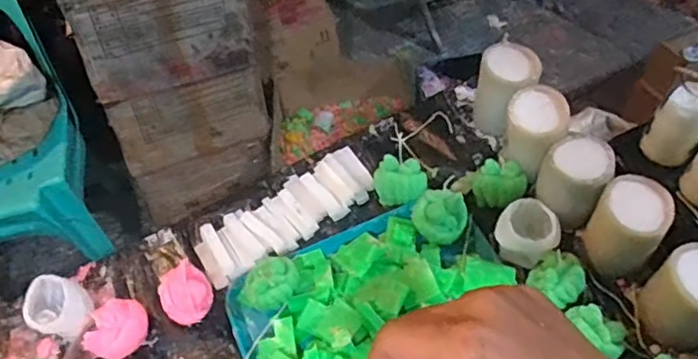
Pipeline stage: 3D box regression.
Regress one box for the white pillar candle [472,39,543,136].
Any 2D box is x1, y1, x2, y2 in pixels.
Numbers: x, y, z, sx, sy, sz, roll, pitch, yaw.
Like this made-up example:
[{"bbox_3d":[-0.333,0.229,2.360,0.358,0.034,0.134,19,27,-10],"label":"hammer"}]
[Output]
[{"bbox_3d":[0.227,-0.126,0.906,0.086,0.110,0.100,14,58,15],"label":"white pillar candle"}]

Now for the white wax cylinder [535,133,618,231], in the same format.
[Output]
[{"bbox_3d":[0.286,0.000,0.788,0.087,0.096,0.081,-41,62,-21],"label":"white wax cylinder"}]

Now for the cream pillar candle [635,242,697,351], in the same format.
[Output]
[{"bbox_3d":[0.388,0.131,0.703,0.080,0.111,0.083,-34,59,-17],"label":"cream pillar candle"}]

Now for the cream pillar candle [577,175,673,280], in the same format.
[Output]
[{"bbox_3d":[0.335,0.058,0.754,0.082,0.094,0.095,36,66,25],"label":"cream pillar candle"}]

